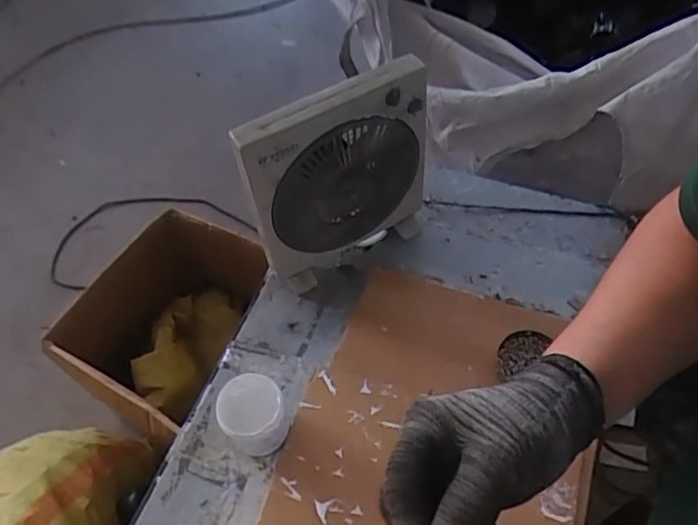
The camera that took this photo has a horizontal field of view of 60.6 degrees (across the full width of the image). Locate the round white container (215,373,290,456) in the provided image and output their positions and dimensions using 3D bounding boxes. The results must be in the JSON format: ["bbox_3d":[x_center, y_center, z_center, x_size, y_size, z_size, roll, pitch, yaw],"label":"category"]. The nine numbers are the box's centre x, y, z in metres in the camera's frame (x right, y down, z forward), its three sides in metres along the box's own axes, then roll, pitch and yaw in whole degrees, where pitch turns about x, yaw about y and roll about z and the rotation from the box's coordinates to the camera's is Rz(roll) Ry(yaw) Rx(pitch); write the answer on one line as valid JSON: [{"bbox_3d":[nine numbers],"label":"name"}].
[{"bbox_3d":[-0.142,0.230,0.890,0.096,0.103,0.091,-1,57,2],"label":"round white container"}]

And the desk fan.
[{"bbox_3d":[-0.009,-0.129,0.974,0.306,0.353,0.077,-26,59,-13],"label":"desk fan"}]

